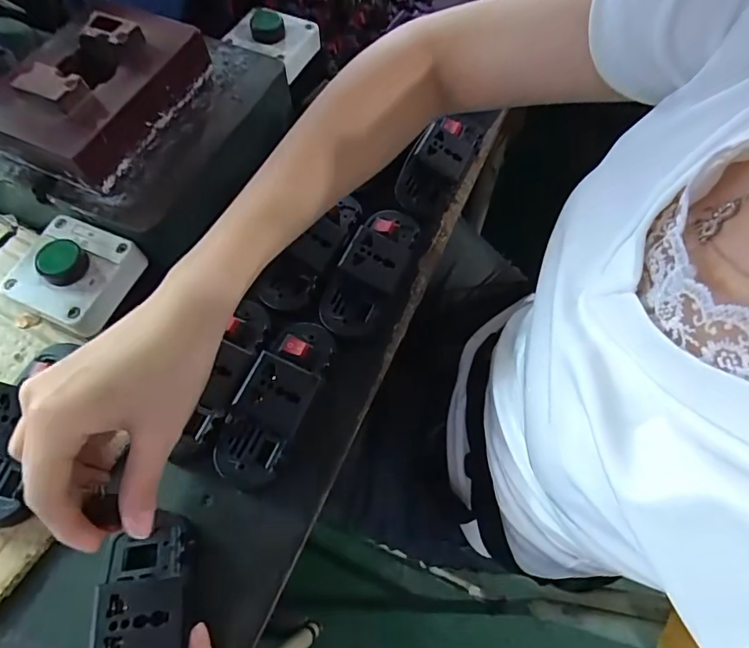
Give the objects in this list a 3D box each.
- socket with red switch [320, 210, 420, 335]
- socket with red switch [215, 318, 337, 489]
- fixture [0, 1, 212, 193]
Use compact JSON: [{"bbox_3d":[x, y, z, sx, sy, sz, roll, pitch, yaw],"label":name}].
[{"bbox_3d":[-0.001,-0.045,0.363,0.043,0.026,0.111,21,65,9],"label":"socket with red switch"},{"bbox_3d":[-0.063,0.046,0.319,0.044,0.026,0.113,24,65,11],"label":"socket with red switch"},{"bbox_3d":[-0.191,-0.168,0.348,0.088,0.043,0.144,25,66,11],"label":"fixture"}]

